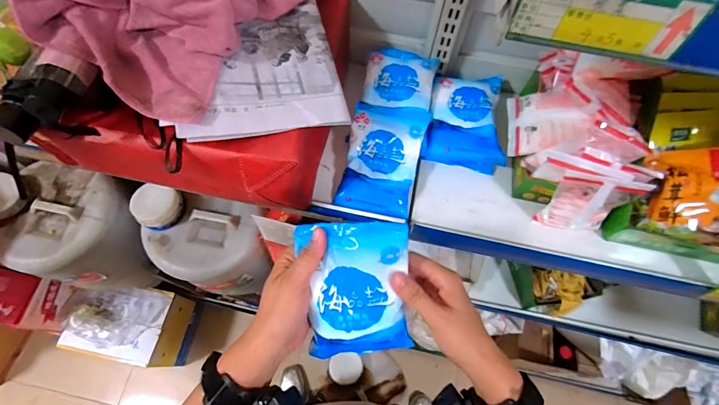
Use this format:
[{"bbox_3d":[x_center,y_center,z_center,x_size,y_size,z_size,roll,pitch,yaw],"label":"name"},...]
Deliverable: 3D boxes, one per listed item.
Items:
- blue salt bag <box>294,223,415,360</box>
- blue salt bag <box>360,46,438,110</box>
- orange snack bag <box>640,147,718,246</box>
[{"bbox_3d":[-0.002,0.092,0.364,0.103,0.034,0.145,-4,105,6],"label":"blue salt bag"},{"bbox_3d":[0.065,-0.202,0.582,0.108,0.023,0.116,13,67,5],"label":"blue salt bag"},{"bbox_3d":[0.458,-0.012,0.495,0.114,0.031,0.125,9,102,23],"label":"orange snack bag"}]

